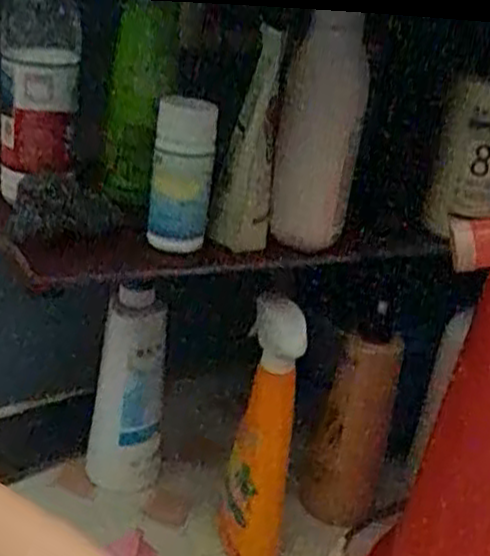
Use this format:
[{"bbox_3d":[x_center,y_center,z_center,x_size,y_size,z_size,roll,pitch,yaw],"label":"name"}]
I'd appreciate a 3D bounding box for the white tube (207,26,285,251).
[{"bbox_3d":[0.004,-0.106,0.623,0.048,0.190,0.066,4,50,-6],"label":"white tube"}]

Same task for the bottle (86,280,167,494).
[{"bbox_3d":[-0.121,0.116,0.805,0.075,0.235,0.052,5,23,-6],"label":"bottle"}]

